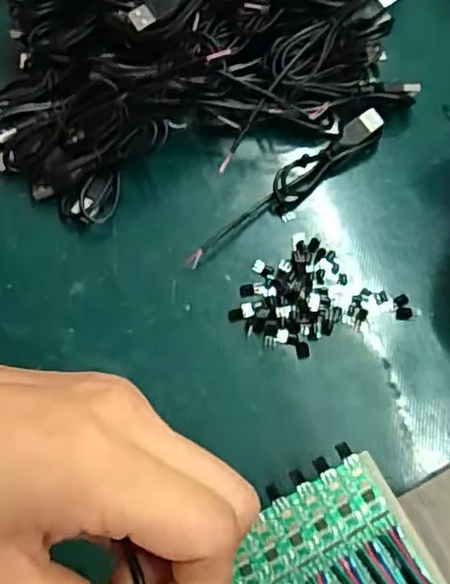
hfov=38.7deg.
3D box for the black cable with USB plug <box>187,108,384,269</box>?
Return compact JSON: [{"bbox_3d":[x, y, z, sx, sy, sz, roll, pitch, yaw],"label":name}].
[{"bbox_3d":[0.036,-0.061,0.369,0.144,0.012,0.019,-38,72,-15],"label":"black cable with USB plug"}]

